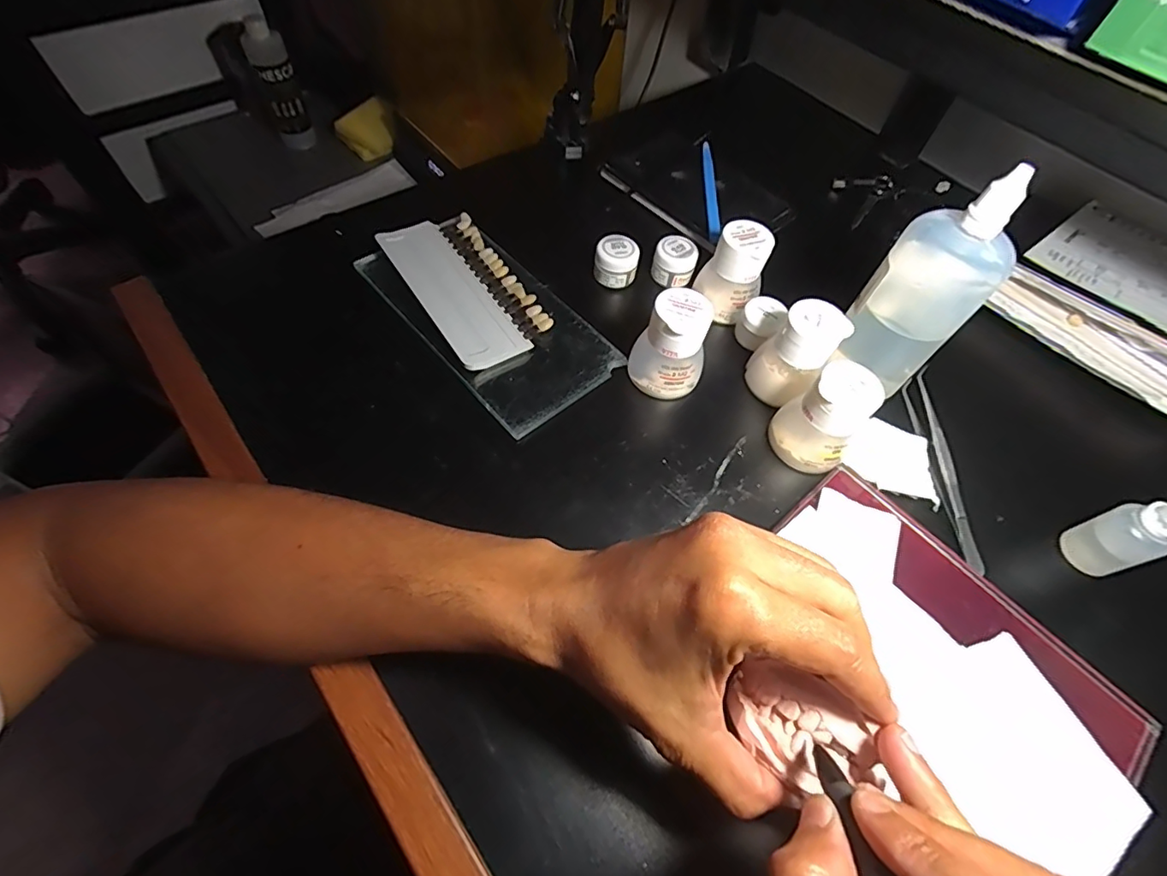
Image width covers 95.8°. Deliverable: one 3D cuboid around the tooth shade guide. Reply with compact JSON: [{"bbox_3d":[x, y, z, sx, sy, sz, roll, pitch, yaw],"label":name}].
[{"bbox_3d":[-0.089,-0.116,0.393,0.072,0.011,0.151,-29,66,-20],"label":"tooth shade guide"}]

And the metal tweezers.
[{"bbox_3d":[0.235,0.016,0.348,0.017,0.013,0.140,3,59,-3],"label":"metal tweezers"}]

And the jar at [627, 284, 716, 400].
[{"bbox_3d":[0.058,-0.061,0.351,0.047,0.064,0.045,2,59,-4],"label":"jar"}]

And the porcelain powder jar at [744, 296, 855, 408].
[{"bbox_3d":[0.139,-0.056,0.353,0.045,0.063,0.042,2,59,-4],"label":"porcelain powder jar"}]

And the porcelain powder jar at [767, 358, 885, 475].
[{"bbox_3d":[0.149,-0.013,0.327,0.045,0.064,0.046,2,59,-4],"label":"porcelain powder jar"}]

